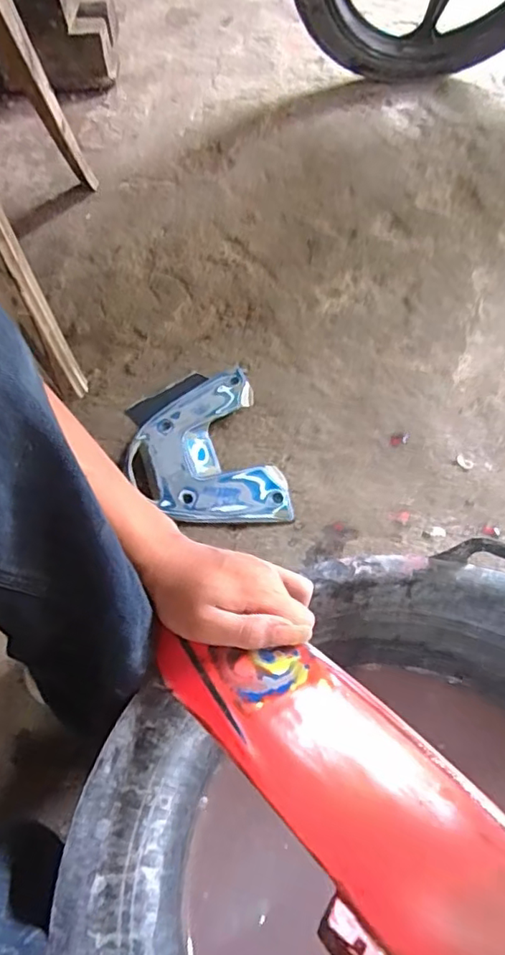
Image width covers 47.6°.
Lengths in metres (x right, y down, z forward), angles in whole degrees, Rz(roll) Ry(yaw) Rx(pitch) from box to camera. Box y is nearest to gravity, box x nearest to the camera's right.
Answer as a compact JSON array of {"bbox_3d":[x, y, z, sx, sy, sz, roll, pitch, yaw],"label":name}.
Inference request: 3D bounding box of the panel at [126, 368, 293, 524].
[{"bbox_3d":[-0.061,-0.028,0.692,0.166,0.032,0.201,-15,62,-10],"label":"panel"}]

